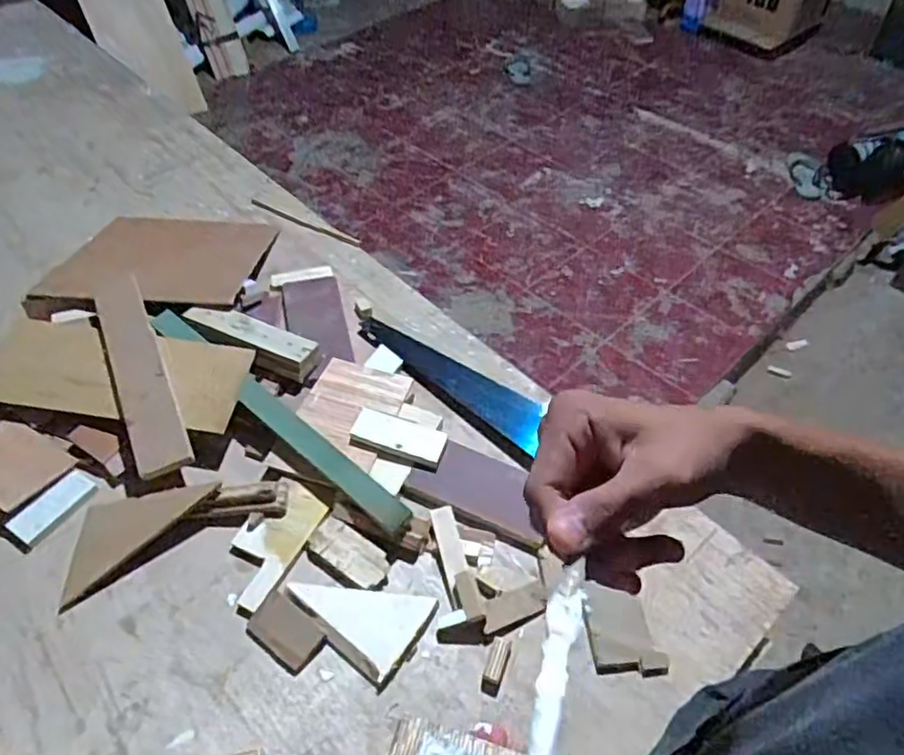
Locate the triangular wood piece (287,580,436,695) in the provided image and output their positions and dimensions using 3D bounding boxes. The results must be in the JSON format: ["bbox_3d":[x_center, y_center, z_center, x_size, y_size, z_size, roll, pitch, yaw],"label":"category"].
[{"bbox_3d":[-0.105,0.261,0.754,0.148,0.023,0.104,28,54,22],"label":"triangular wood piece"}]

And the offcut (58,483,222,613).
[{"bbox_3d":[-0.392,0.173,0.804,0.199,0.014,0.091,-34,57,-27],"label":"offcut"}]

